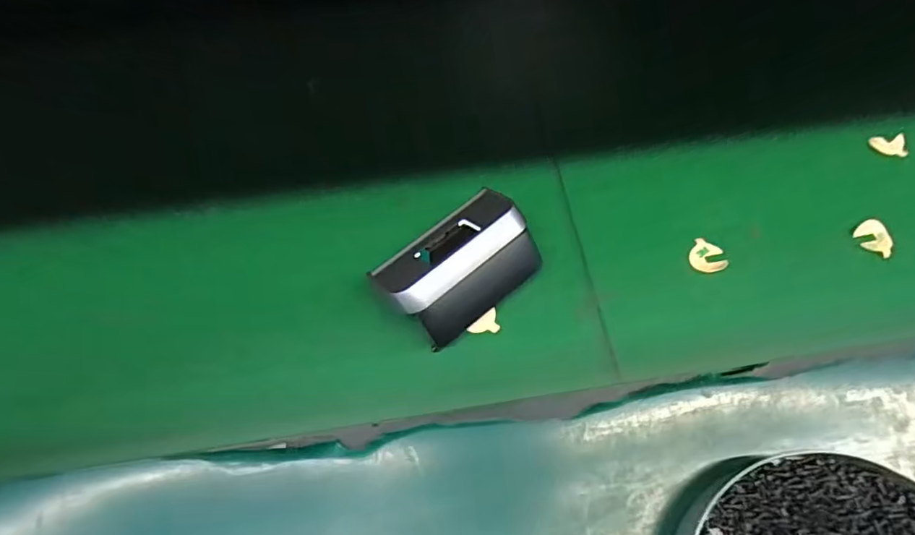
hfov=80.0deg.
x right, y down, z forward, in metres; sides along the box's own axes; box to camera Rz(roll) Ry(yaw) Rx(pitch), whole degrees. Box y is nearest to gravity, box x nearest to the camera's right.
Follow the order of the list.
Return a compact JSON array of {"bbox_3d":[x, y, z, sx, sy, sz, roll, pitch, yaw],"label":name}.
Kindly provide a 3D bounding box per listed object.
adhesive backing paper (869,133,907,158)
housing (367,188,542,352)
[{"bbox_3d":[0.239,-0.067,0.301,0.018,0.005,0.013,-2,70,-3],"label":"adhesive backing paper"},{"bbox_3d":[0.002,-0.001,0.256,0.072,0.031,0.047,-40,76,-15],"label":"housing"}]

